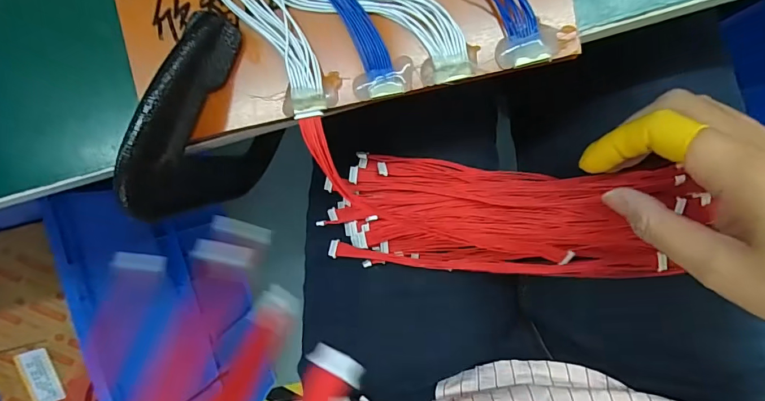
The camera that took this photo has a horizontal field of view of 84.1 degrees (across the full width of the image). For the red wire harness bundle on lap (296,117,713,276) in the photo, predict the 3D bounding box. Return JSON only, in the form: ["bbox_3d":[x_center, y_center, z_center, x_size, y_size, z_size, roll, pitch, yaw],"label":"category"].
[{"bbox_3d":[0.069,0.009,0.288,0.252,0.037,0.088,7,97,2],"label":"red wire harness bundle on lap"}]

